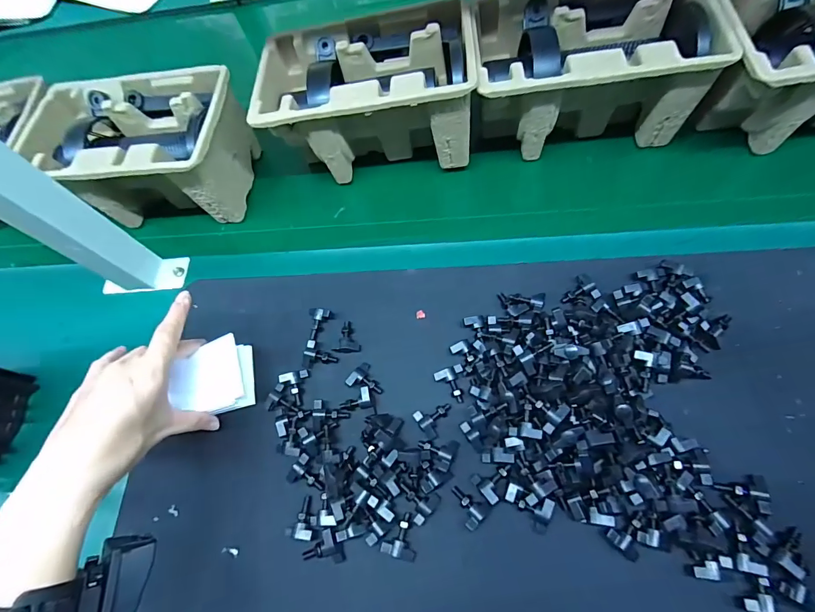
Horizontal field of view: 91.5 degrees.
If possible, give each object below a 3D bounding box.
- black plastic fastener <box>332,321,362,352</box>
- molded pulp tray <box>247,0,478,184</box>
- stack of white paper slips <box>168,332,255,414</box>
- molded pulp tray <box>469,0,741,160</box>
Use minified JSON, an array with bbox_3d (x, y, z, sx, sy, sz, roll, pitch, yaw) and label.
[{"bbox_3d":[-0.059,0.030,0.385,0.024,0.013,0.032,-7,65,0],"label":"black plastic fastener"},{"bbox_3d":[-0.045,-0.235,0.442,0.218,0.108,0.143,-3,65,2],"label":"molded pulp tray"},{"bbox_3d":[-0.179,0.068,0.369,0.057,0.041,0.062,-11,65,-2],"label":"stack of white paper slips"},{"bbox_3d":[0.178,-0.249,0.418,0.217,0.108,0.136,-3,65,2],"label":"molded pulp tray"}]

